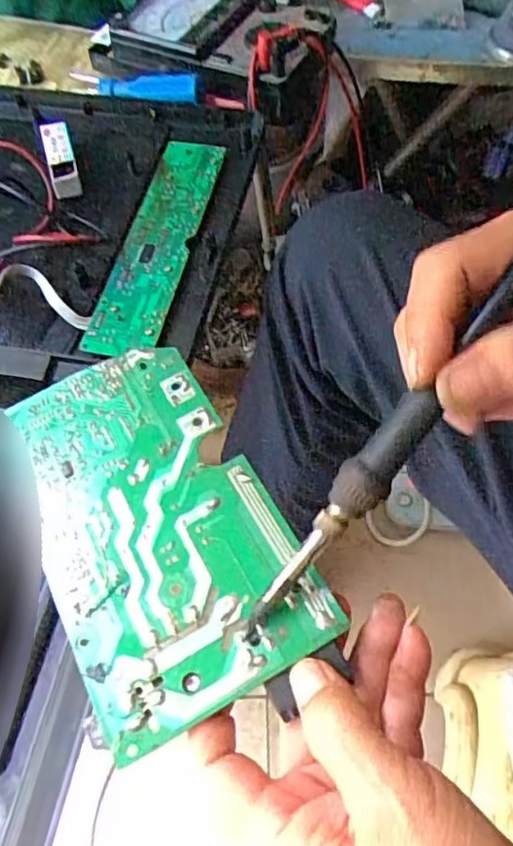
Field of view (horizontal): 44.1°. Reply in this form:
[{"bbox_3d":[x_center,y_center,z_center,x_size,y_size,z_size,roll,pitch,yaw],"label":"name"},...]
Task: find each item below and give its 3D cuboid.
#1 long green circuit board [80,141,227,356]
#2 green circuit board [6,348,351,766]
[{"bbox_3d":[-0.070,-0.130,0.444,0.050,0.011,0.197,10,60,6],"label":"long green circuit board"},{"bbox_3d":[-0.052,0.041,0.296,0.101,0.023,0.183,-25,63,-14],"label":"green circuit board"}]

